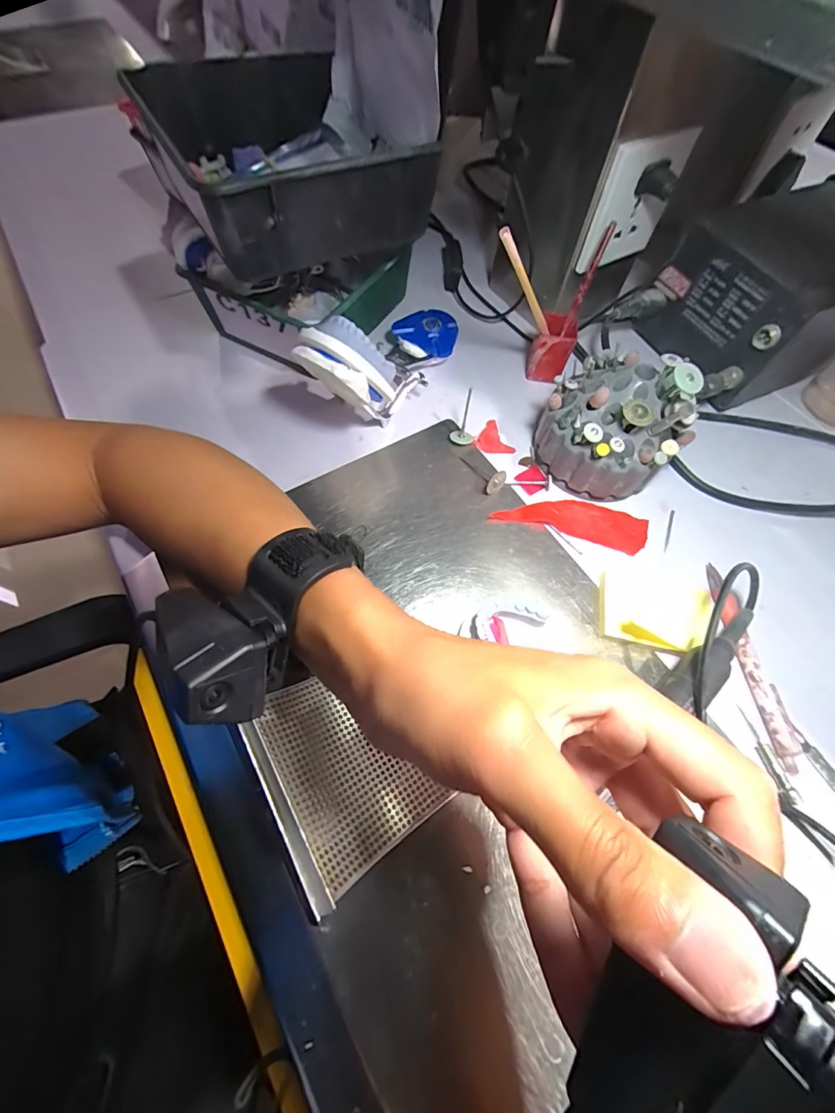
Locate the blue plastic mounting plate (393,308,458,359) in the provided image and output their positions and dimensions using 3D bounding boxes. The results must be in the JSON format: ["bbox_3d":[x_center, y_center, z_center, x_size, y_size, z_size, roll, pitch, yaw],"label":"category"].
[{"bbox_3d":[0.010,-0.217,0.402,0.061,0.023,0.042,26,66,11],"label":"blue plastic mounting plate"}]

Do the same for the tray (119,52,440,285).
[{"bbox_3d":[-0.098,-0.293,0.310,0.165,0.066,0.171,-31,69,-15],"label":"tray"}]

